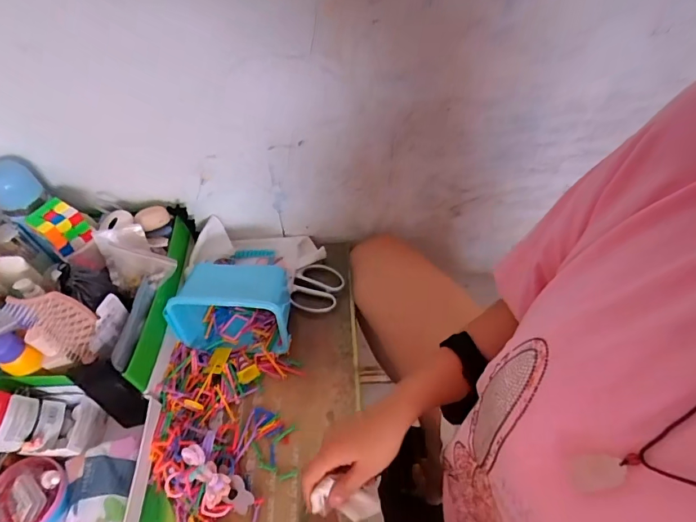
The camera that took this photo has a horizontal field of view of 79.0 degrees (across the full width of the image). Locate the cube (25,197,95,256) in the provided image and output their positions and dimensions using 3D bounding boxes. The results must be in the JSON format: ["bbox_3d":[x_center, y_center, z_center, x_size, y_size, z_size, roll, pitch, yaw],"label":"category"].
[{"bbox_3d":[-0.435,-0.053,0.638,0.065,0.055,0.062,31,59,22],"label":"cube"}]

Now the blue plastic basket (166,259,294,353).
[{"bbox_3d":[-0.183,0.062,0.671,0.179,0.115,0.116,1,53,2],"label":"blue plastic basket"}]

